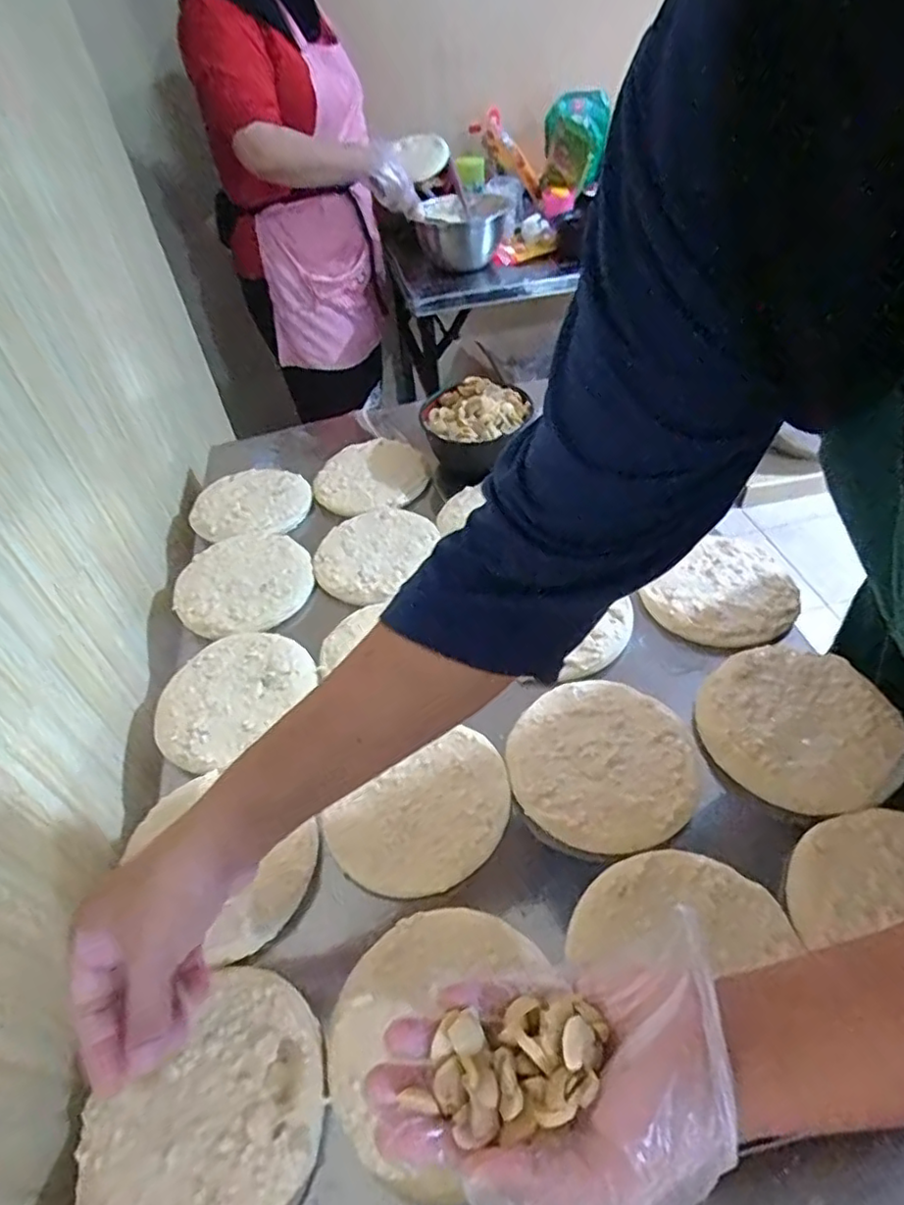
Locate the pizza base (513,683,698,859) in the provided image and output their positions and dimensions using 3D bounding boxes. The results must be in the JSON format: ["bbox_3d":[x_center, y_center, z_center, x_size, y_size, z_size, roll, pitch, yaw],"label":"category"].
[{"bbox_3d":[0.119,0.124,0.503,0.138,0.012,0.145,-3,48,3],"label":"pizza base"}]

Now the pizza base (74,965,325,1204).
[{"bbox_3d":[-0.147,0.289,0.366,0.134,0.008,0.126,-3,48,3],"label":"pizza base"}]

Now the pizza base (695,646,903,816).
[{"bbox_3d":[0.277,0.096,0.503,0.147,0.006,0.142,-3,48,3],"label":"pizza base"}]

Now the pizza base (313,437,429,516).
[{"bbox_3d":[-0.107,-0.167,0.826,0.145,0.016,0.149,-12,48,-5],"label":"pizza base"}]

